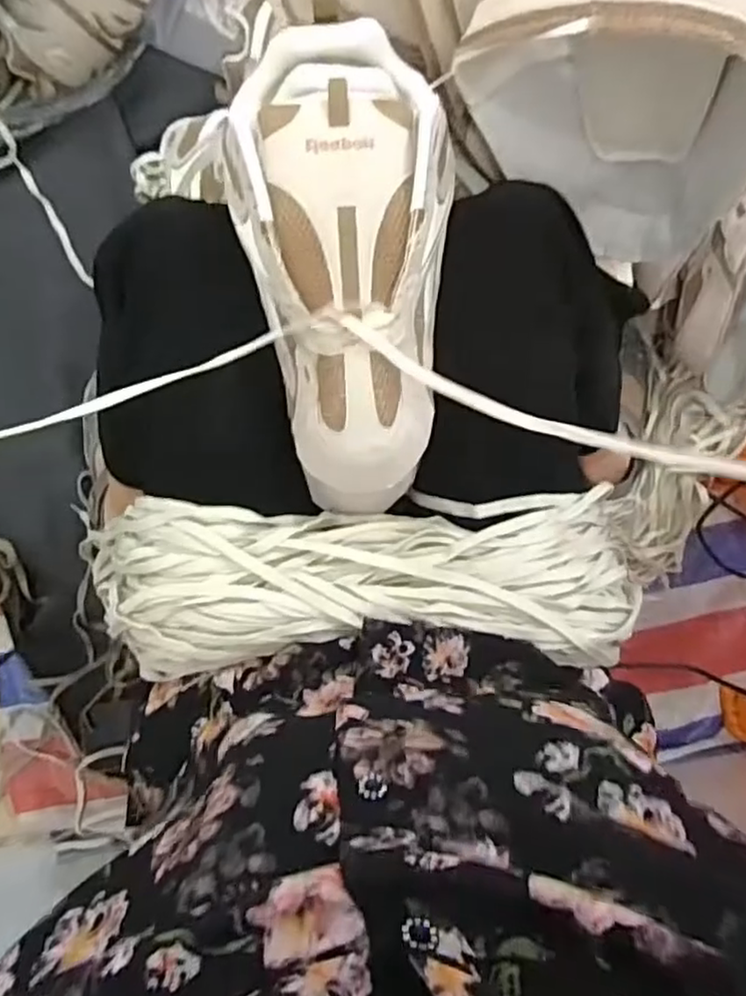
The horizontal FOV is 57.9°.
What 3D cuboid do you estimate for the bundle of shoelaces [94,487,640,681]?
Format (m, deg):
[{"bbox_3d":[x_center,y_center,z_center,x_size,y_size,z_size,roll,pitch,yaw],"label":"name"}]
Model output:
[{"bbox_3d":[-0.001,0.060,0.460,0.370,0.058,0.112,-1,92,-2],"label":"bundle of shoelaces"}]

